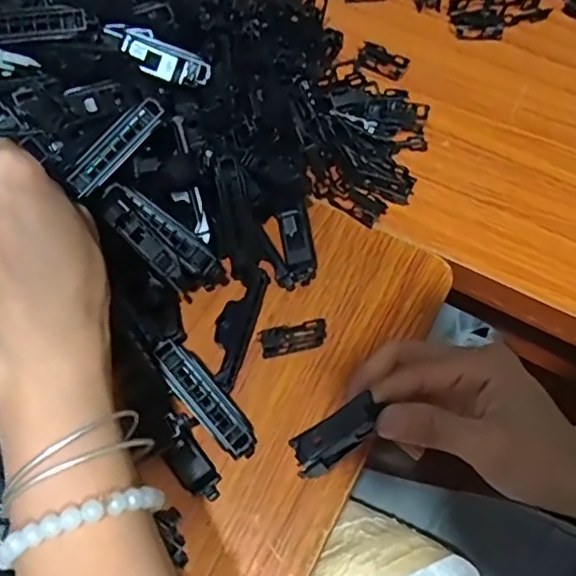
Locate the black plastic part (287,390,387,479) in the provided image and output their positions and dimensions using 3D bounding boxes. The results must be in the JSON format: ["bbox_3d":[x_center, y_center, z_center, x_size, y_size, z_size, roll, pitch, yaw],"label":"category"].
[{"bbox_3d":[0.022,0.069,0.285,0.045,0.012,0.020,-40,71,-3],"label":"black plastic part"}]

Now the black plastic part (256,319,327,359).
[{"bbox_3d":[0.003,0.030,0.364,0.041,0.013,0.013,-10,64,-9],"label":"black plastic part"}]

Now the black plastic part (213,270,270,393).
[{"bbox_3d":[-0.032,0.024,0.367,0.021,0.013,0.076,17,63,5],"label":"black plastic part"}]

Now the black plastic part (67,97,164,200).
[{"bbox_3d":[-0.099,-0.081,0.348,0.017,0.010,0.067,41,86,16],"label":"black plastic part"}]

